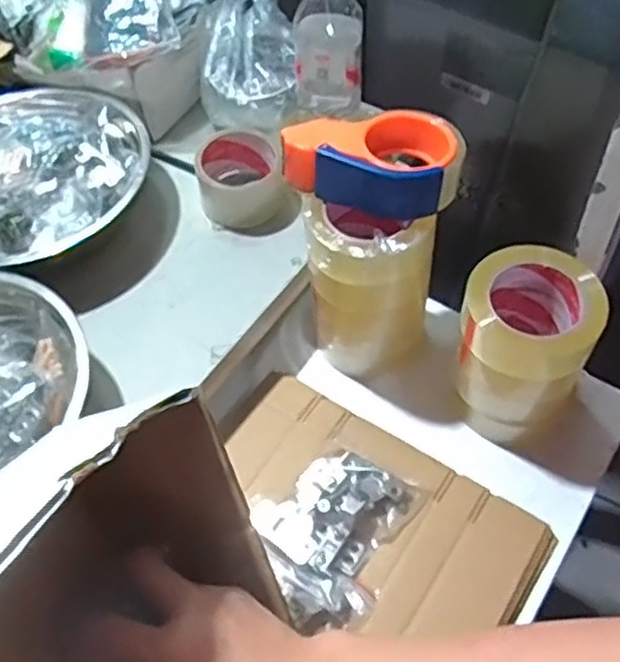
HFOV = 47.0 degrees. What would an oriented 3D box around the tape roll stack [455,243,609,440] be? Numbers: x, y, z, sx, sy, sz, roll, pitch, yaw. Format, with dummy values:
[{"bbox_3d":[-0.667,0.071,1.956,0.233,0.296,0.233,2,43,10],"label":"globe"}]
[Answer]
[{"bbox_3d":[0.190,0.016,0.650,0.109,0.150,0.111,9,56,10],"label":"tape roll stack"}]

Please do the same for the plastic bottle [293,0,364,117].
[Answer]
[{"bbox_3d":[0.018,-0.267,0.684,0.066,0.182,0.051,-4,55,1],"label":"plastic bottle"}]

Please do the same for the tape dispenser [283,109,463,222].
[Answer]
[{"bbox_3d":[0.053,-0.144,0.600,0.149,0.054,0.072,9,56,10],"label":"tape dispenser"}]

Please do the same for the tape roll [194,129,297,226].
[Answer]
[{"bbox_3d":[-0.075,-0.159,0.756,0.079,0.060,0.103,-14,55,-6],"label":"tape roll"}]

